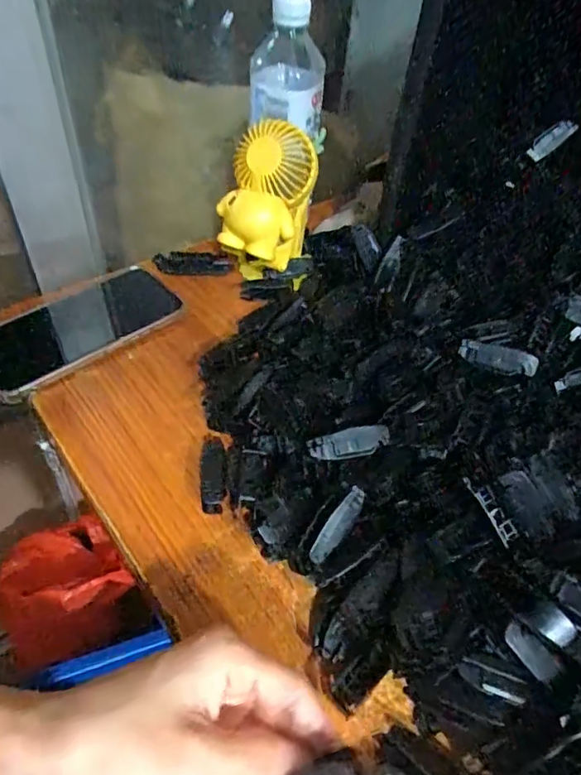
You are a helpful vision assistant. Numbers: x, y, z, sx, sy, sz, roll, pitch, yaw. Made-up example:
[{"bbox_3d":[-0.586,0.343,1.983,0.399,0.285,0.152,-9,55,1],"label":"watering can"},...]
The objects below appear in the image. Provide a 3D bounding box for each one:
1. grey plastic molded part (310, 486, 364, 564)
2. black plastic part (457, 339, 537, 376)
[{"bbox_3d":[0.027,0.079,0.306,0.010,0.015,0.047,31,69,23],"label":"grey plastic molded part"},{"bbox_3d":[0.138,-0.021,0.355,0.049,0.011,0.020,19,49,12],"label":"black plastic part"}]

